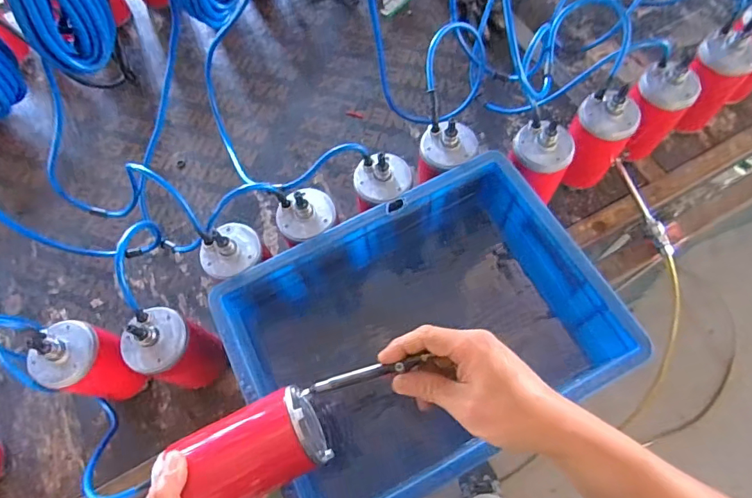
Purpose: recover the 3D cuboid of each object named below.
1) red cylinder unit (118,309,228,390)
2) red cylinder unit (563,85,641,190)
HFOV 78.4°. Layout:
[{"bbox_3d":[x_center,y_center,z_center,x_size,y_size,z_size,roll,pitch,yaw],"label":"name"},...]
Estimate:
[{"bbox_3d":[-0.246,0.128,0.578,0.081,0.164,0.079,17,70,9],"label":"red cylinder unit"},{"bbox_3d":[0.314,-0.153,0.662,0.081,0.163,0.071,36,74,15],"label":"red cylinder unit"}]

